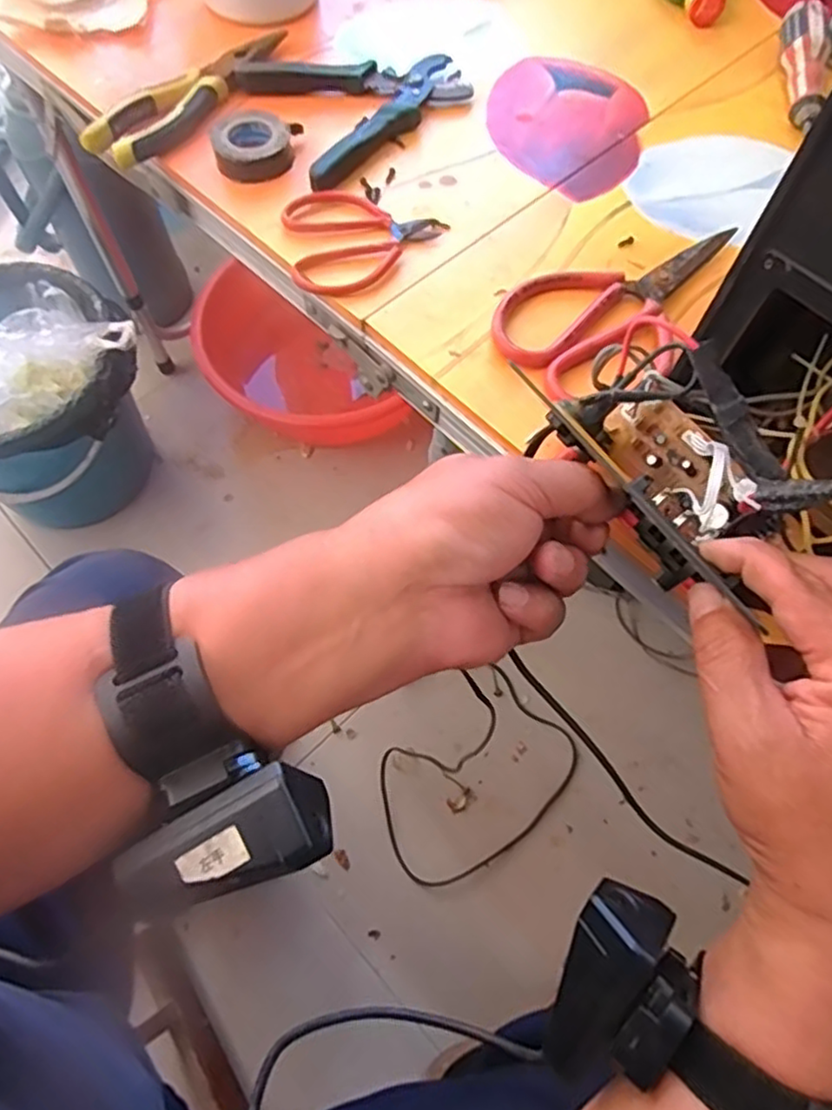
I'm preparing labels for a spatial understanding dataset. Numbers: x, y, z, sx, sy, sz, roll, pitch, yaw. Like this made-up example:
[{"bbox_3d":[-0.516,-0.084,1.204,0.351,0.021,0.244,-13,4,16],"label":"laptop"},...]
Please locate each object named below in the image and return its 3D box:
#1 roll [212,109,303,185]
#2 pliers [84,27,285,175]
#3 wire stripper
[{"bbox_3d":[-0.113,-0.295,0.476,0.055,0.019,0.063,7,65,1],"label":"roll"},{"bbox_3d":[-0.167,-0.343,0.499,0.049,0.020,0.174,38,69,15],"label":"pliers"},{"bbox_3d":[-0.034,-0.339,0.498,0.152,0.018,0.136,-26,68,-13],"label":"wire stripper"}]

